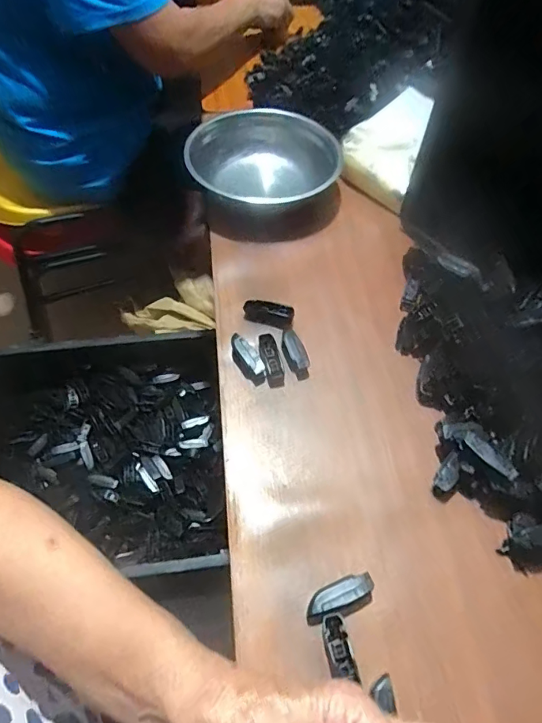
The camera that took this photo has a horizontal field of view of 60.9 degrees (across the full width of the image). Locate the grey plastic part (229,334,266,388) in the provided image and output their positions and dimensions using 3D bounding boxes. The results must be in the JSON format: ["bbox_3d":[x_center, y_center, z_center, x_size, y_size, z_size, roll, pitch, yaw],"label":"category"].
[{"bbox_3d":[-0.024,-0.002,0.480,0.024,0.014,0.059,-21,59,-15],"label":"grey plastic part"}]

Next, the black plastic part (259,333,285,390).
[{"bbox_3d":[0.001,-0.002,0.482,0.021,0.006,0.064,-11,57,-8],"label":"black plastic part"}]

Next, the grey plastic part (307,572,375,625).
[{"bbox_3d":[0.052,0.183,0.359,0.055,0.016,0.019,-21,59,-14],"label":"grey plastic part"}]

